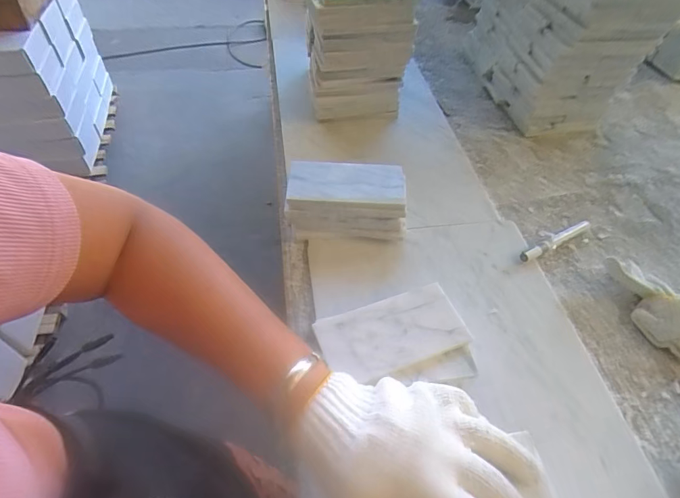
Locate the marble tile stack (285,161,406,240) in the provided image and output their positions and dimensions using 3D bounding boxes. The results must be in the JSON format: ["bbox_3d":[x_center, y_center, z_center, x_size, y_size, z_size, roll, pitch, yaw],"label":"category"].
[{"bbox_3d":[0.011,-0.068,0.564,0.163,0.071,0.091,4,53,0],"label":"marble tile stack"}]

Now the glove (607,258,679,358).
[{"bbox_3d":[0.382,0.069,0.488,0.054,0.047,0.134,-9,54,-9],"label":"glove"}]

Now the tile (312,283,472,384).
[{"bbox_3d":[0.054,0.088,0.426,0.150,0.006,0.080,-14,55,-13],"label":"tile"}]

